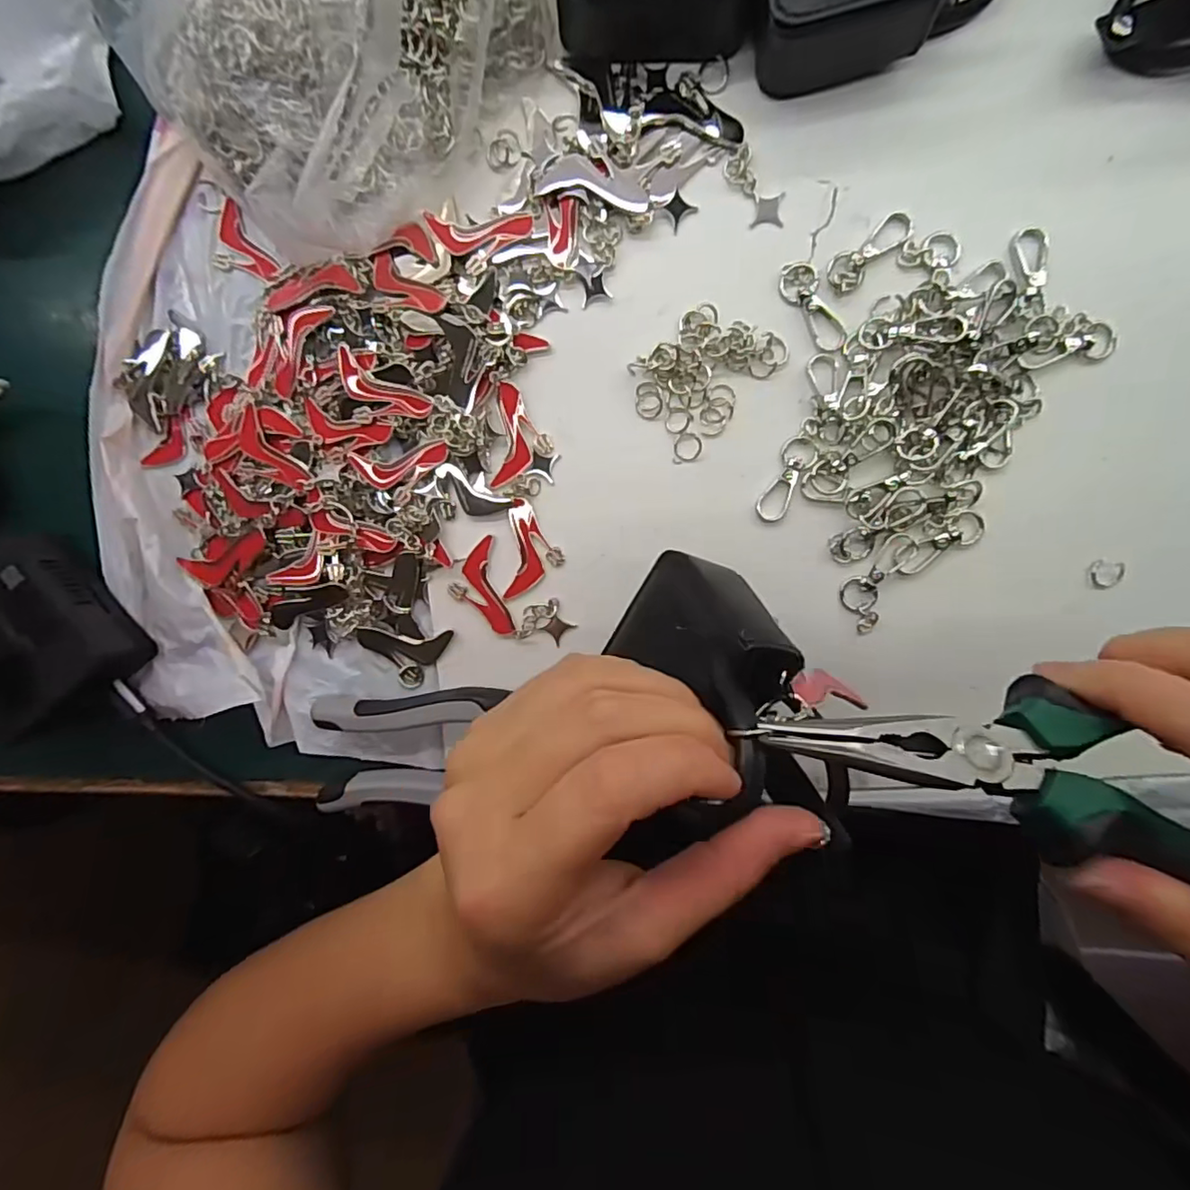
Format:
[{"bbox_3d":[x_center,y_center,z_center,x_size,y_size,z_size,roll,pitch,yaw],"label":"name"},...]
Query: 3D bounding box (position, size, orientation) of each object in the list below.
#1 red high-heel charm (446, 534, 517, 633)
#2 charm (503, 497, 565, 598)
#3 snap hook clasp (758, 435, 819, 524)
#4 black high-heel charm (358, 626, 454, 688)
[{"bbox_3d":[-0.055,-0.002,0.273,0.025,0.004,0.045,-14,95,6],"label":"red high-heel charm"},{"bbox_3d":[-0.028,-0.020,0.269,0.025,0.004,0.045,6,97,3],"label":"charm"},{"bbox_3d":[0.085,-0.051,0.257,0.015,0.004,0.040,28,97,1],"label":"snap hook clasp"},{"bbox_3d":[-0.092,0.031,0.280,0.045,0.004,0.028,2,96,4],"label":"black high-heel charm"}]

